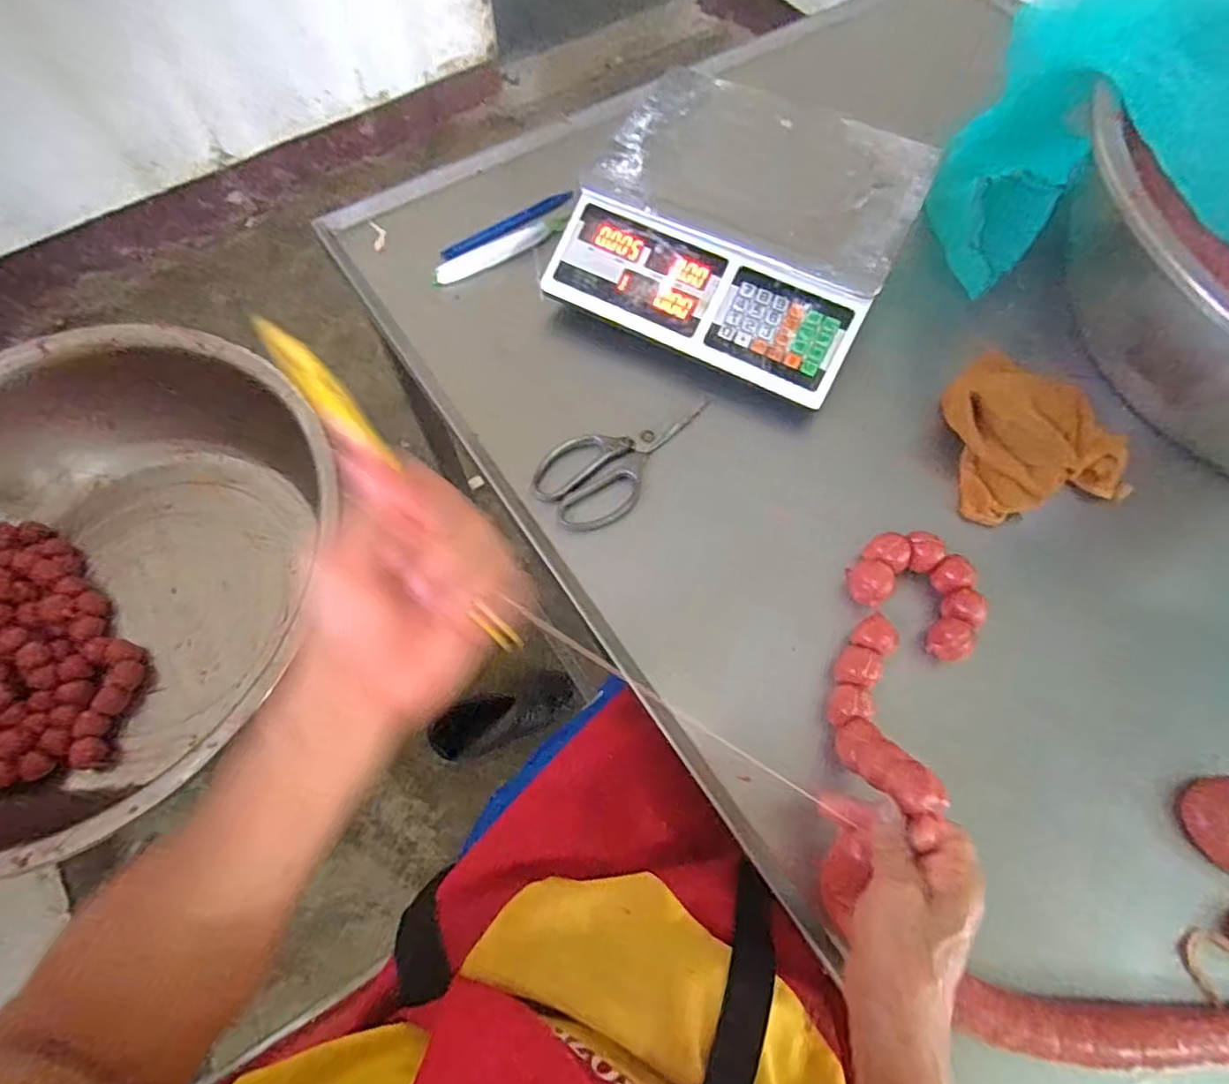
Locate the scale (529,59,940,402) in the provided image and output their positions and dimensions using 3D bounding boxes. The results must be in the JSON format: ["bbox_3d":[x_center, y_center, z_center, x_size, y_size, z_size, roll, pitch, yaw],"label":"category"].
[{"bbox_3d":[0.137,-0.343,0.664,0.315,0.085,0.312,27,68,10],"label":"scale"}]

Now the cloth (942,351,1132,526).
[{"bbox_3d":[0.424,-0.113,0.612,0.182,0.051,0.187,2,66,-1],"label":"cloth"}]

